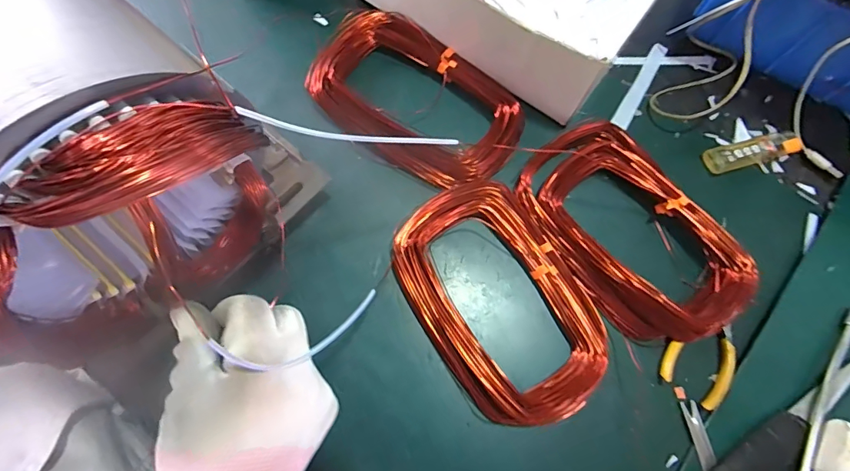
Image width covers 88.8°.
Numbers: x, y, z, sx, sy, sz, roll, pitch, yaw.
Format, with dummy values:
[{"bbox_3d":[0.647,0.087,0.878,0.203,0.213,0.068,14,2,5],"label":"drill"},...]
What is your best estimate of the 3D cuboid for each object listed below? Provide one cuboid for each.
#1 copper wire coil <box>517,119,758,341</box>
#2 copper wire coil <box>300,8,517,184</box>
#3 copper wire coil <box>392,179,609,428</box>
[{"bbox_3d":[0.159,-0.006,0.336,0.109,0.033,0.181,-31,77,-10],"label":"copper wire coil"},{"bbox_3d":[-0.009,-0.118,0.369,0.186,0.023,0.118,37,76,9],"label":"copper wire coil"},{"bbox_3d":[0.055,0.046,0.323,0.113,0.021,0.175,-31,77,-10],"label":"copper wire coil"}]

